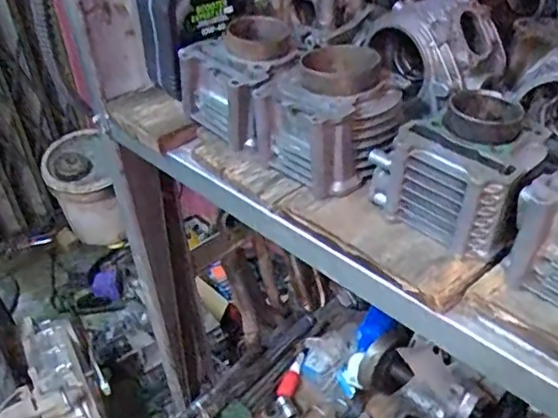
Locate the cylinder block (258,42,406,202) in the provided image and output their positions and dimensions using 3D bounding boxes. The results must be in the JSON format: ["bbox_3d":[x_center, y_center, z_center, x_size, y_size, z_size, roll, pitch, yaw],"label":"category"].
[{"bbox_3d":[0.042,-0.087,0.536,0.100,0.089,0.128,-28,43,-29],"label":"cylinder block"}]

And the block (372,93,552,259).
[{"bbox_3d":[0.145,-0.033,0.462,0.102,0.082,0.108,-32,45,-32],"label":"block"}]

